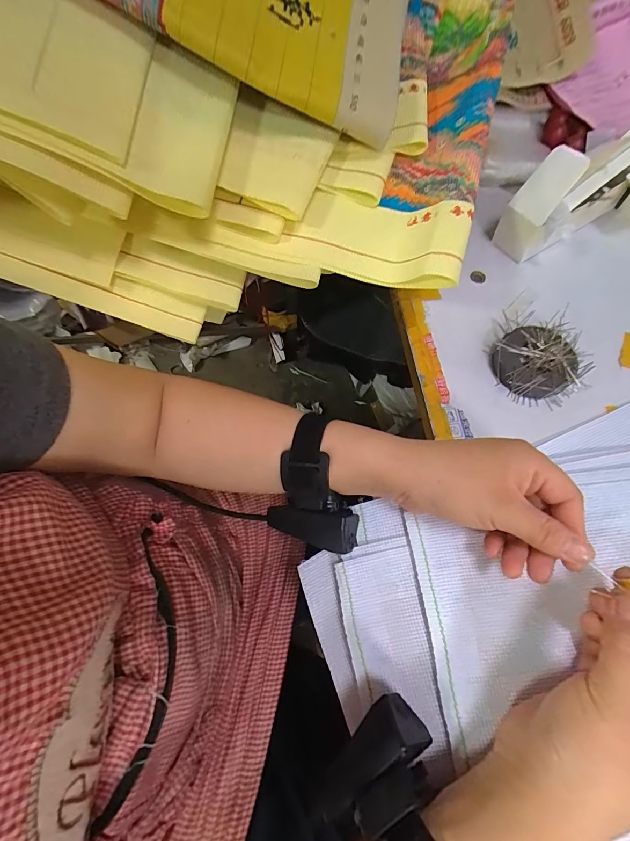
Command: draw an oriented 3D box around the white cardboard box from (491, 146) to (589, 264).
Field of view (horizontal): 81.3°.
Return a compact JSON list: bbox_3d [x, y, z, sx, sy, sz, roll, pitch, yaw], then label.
[{"bbox_3d":[0.215,-0.204,0.354,0.043,0.087,0.045,-33,68,-11],"label":"white cardboard box"}]

